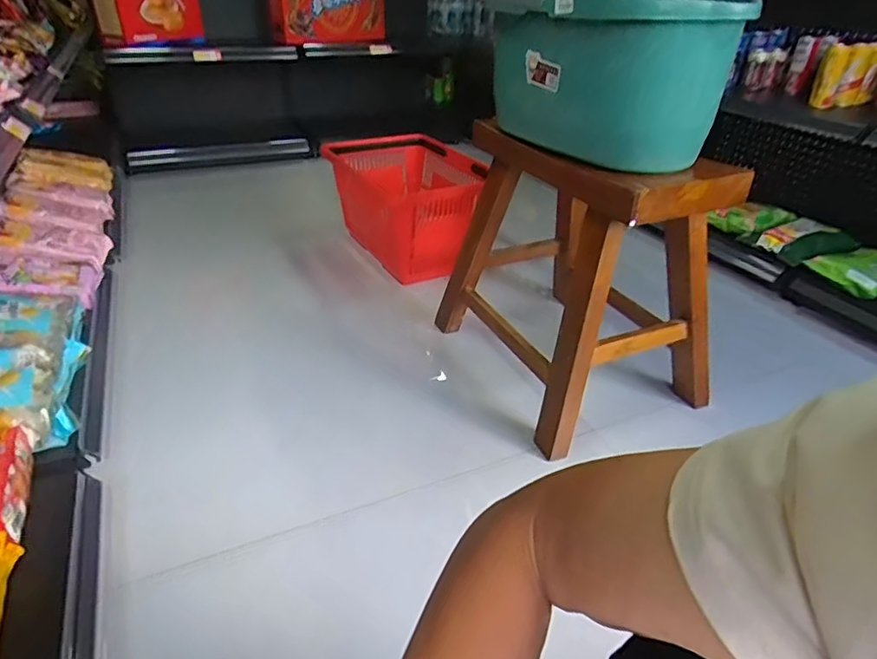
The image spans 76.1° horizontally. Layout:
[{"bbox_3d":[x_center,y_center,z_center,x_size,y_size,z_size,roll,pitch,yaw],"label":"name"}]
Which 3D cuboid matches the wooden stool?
[{"bbox_3d":[0.262,-0.129,1.076,0.363,0.439,0.449,-14,35,-23],"label":"wooden stool"}]

